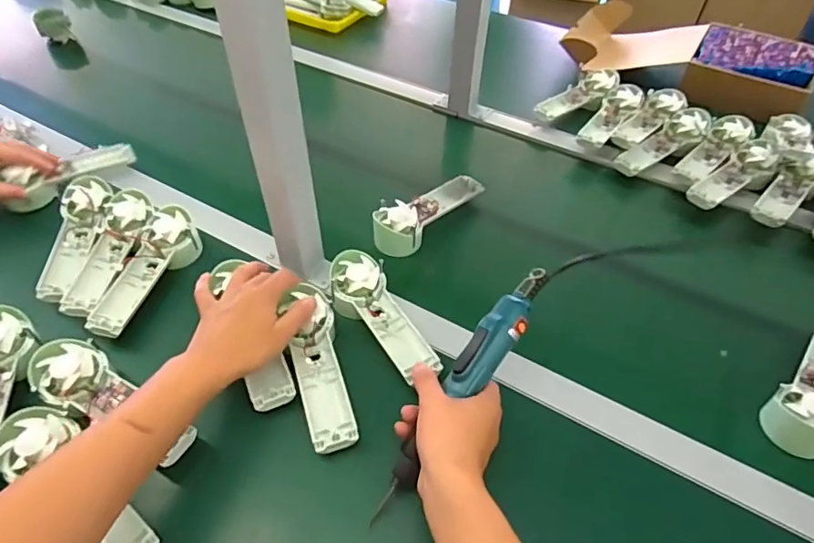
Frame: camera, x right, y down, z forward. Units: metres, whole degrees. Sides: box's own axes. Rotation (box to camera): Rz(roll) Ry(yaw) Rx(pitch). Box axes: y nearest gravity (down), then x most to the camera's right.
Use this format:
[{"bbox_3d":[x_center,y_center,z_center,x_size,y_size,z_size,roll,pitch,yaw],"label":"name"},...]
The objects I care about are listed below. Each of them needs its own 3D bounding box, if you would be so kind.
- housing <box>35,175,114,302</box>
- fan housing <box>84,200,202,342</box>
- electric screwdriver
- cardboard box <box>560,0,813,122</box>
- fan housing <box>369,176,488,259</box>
[{"bbox_3d":[-0.413,-0.042,0.632,0.060,0.027,0.175,2,64,0],"label":"housing"},{"bbox_3d":[-0.303,-0.004,0.601,0.063,0.040,0.178,8,49,5],"label":"fan housing"},{"bbox_3d":[0.053,0.103,0.471,0.034,0.029,0.269,32,77,23],"label":"electric screwdriver"},{"bbox_3d":[0.501,-0.385,0.936,0.423,0.085,0.273,34,56,25],"label":"cardboard box"},{"bbox_3d":[0.025,-0.087,0.691,0.065,0.042,0.179,35,56,26],"label":"fan housing"}]

